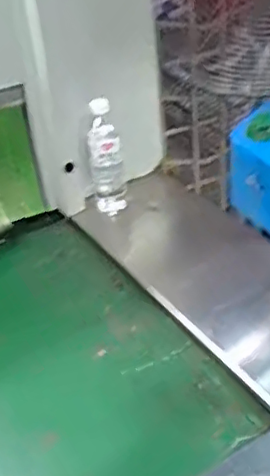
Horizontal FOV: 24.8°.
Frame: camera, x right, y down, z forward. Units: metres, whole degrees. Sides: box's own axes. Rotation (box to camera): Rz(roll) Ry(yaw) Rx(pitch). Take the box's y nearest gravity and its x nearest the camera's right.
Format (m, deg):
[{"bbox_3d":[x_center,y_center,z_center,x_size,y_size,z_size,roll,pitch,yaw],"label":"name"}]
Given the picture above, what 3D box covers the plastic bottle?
[{"bbox_3d":[-0.050,-0.139,1.090,0.059,0.204,0.073,-5,34,2],"label":"plastic bottle"}]

